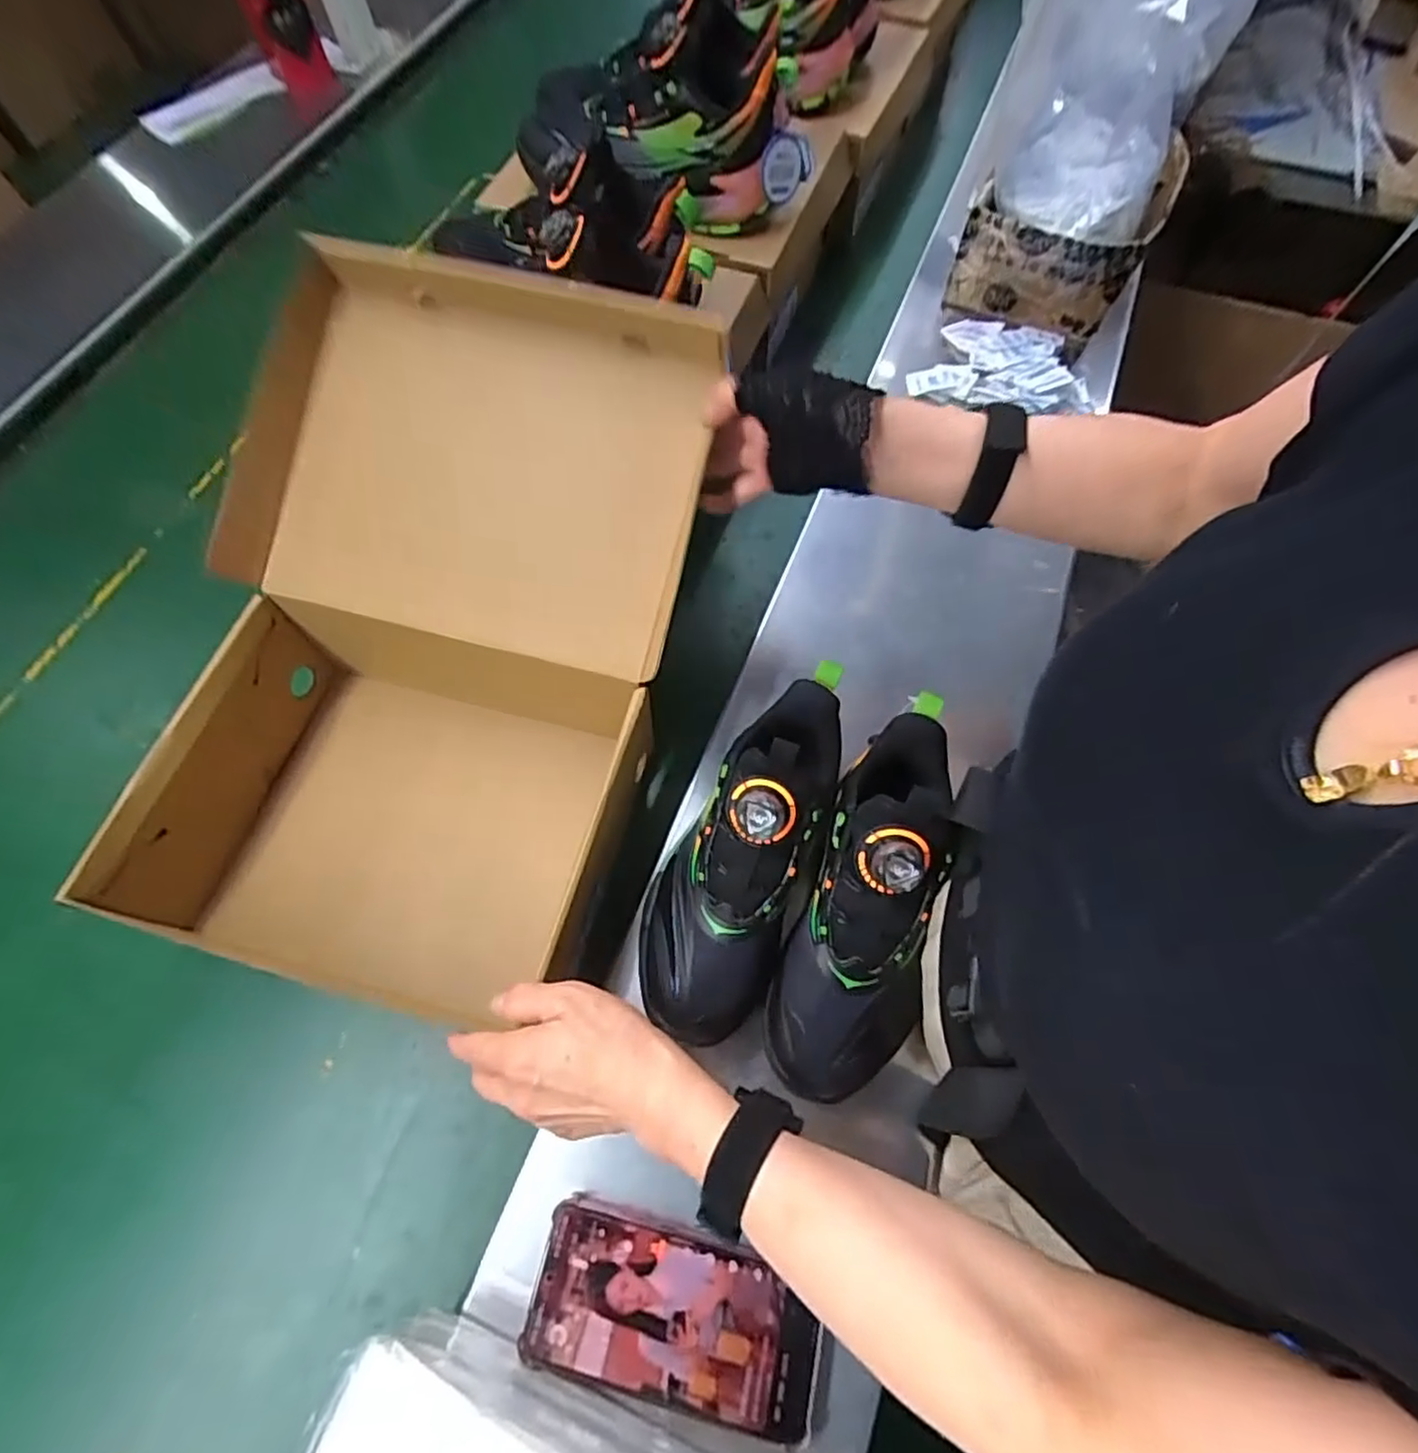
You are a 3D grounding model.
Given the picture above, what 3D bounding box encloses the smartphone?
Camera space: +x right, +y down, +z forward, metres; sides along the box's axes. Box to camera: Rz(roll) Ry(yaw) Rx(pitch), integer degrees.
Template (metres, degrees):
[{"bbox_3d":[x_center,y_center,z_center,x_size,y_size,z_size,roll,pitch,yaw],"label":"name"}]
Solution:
[{"bbox_3d":[-0.019,0.331,0.384,0.159,0.010,0.078,11,67,7],"label":"smartphone"}]

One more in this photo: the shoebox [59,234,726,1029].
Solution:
[{"bbox_3d":[-0.197,-0.065,0.490,0.315,0.215,0.455,9,69,6],"label":"shoebox"}]

